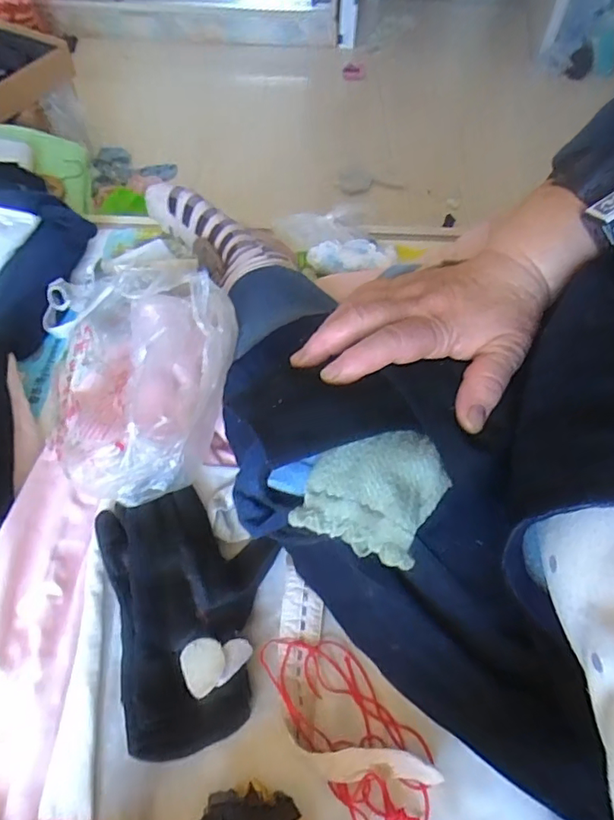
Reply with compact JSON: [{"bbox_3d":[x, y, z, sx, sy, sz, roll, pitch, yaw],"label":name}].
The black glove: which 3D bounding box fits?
[{"bbox_3d":[-0.096,0.163,0.449,0.127,0.061,0.197,-16,56,-13],"label":"black glove"}]

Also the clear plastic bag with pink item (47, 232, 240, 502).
[{"bbox_3d":[-0.166,-0.042,0.557,0.193,0.085,0.291,-13,55,-11],"label":"clear plastic bag with pink item"}]

